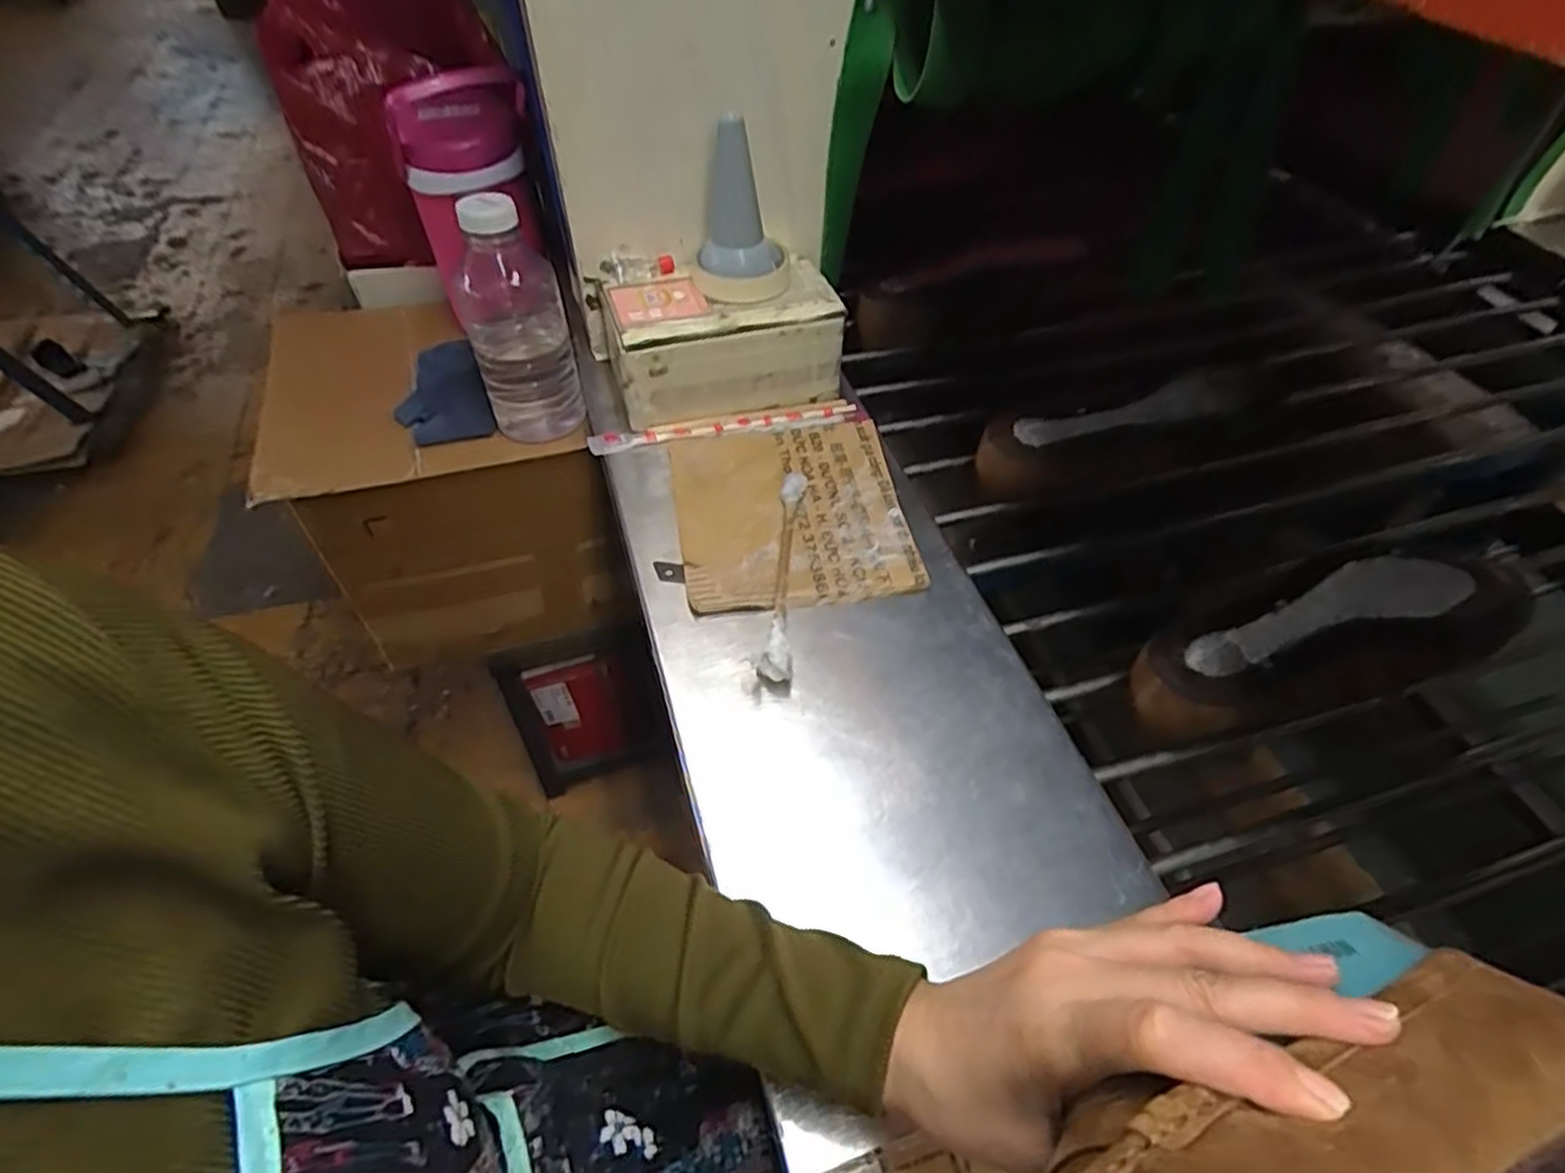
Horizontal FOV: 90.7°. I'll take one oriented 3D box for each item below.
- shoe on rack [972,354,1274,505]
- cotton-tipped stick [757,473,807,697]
[{"bbox_3d":[0.311,-0.137,0.690,0.279,0.078,0.086,-17,51,-14],"label":"shoe on rack"},{"bbox_3d":[0.002,-0.012,0.553,0.020,0.020,0.196,6,49,-1],"label":"cotton-tipped stick"}]

